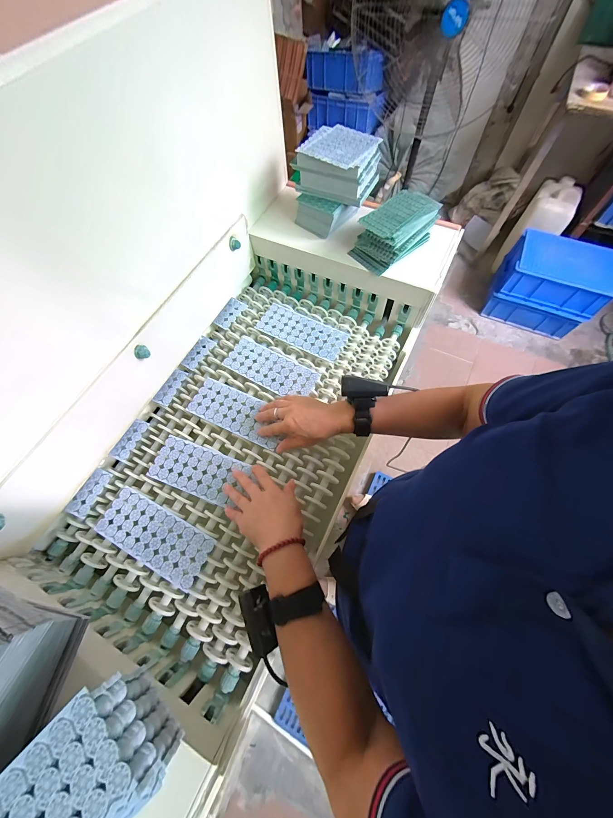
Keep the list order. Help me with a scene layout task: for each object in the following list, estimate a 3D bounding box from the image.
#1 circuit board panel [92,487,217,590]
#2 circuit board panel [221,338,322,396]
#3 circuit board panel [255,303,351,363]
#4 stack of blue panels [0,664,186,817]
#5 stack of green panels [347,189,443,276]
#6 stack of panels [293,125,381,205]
[{"bbox_3d":[-0.250,0.207,0.476,0.194,0.004,0.083,24,69,13],"label":"circuit board panel"},{"bbox_3d":[-0.074,-0.082,0.597,0.193,0.005,0.080,25,70,13],"label":"circuit board panel"},{"bbox_3d":[-0.011,-0.172,0.637,0.197,0.009,0.082,26,70,14],"label":"circuit board panel"},{"bbox_3d":[-0.216,0.341,0.246,0.192,0.102,0.091,-41,70,-14],"label":"stack of blue panels"},{"bbox_3d":[0.172,-0.350,0.566,0.147,0.081,0.104,-41,70,-14],"label":"stack of green panels"},{"bbox_3d":[0.061,-0.468,0.561,0.140,0.072,0.112,23,69,12],"label":"stack of panels"}]

